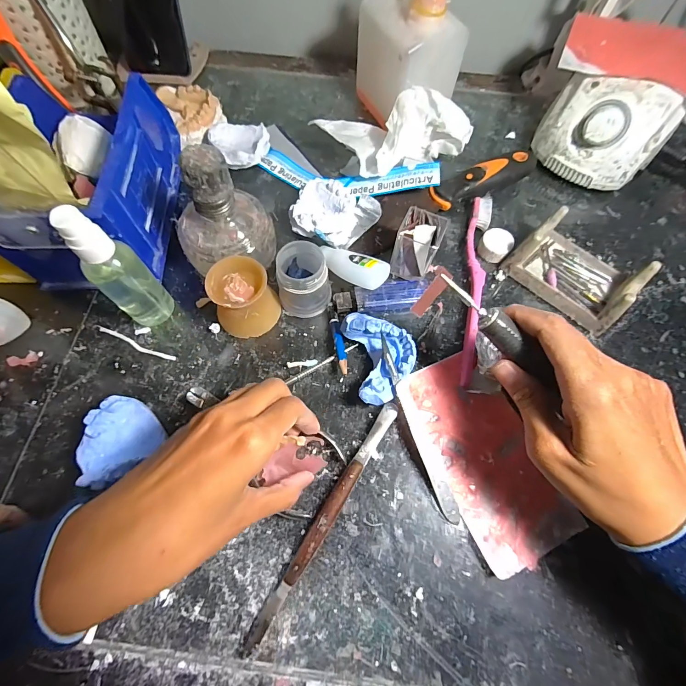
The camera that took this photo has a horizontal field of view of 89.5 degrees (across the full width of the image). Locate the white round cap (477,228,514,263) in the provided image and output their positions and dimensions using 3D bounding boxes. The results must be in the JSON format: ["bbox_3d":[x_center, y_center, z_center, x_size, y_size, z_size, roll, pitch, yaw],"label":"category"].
[{"bbox_3d":[0.140,-0.089,0.319,0.026,0.018,0.028,0,67,-1],"label":"white round cap"}]

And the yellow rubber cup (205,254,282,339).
[{"bbox_3d":[-0.079,-0.035,0.275,0.048,0.047,0.047,0,67,-1],"label":"yellow rubber cup"}]

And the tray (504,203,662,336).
[{"bbox_3d":[0.202,-0.068,0.298,0.097,0.042,0.072,40,72,14],"label":"tray"}]

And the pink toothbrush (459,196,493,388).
[{"bbox_3d":[0.114,-0.052,0.305,0.018,0.014,0.191,13,67,4],"label":"pink toothbrush"}]

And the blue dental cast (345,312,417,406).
[{"bbox_3d":[0.031,0.012,0.268,0.047,0.029,0.068,-10,68,-5],"label":"blue dental cast"}]

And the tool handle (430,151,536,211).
[{"bbox_3d":[0.137,-0.159,0.345,0.106,0.030,0.026,-22,69,-10],"label":"tool handle"}]

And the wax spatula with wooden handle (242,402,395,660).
[{"bbox_3d":[-0.009,0.115,0.234,0.013,0.009,0.171,31,70,11],"label":"wax spatula with wooden handle"}]

